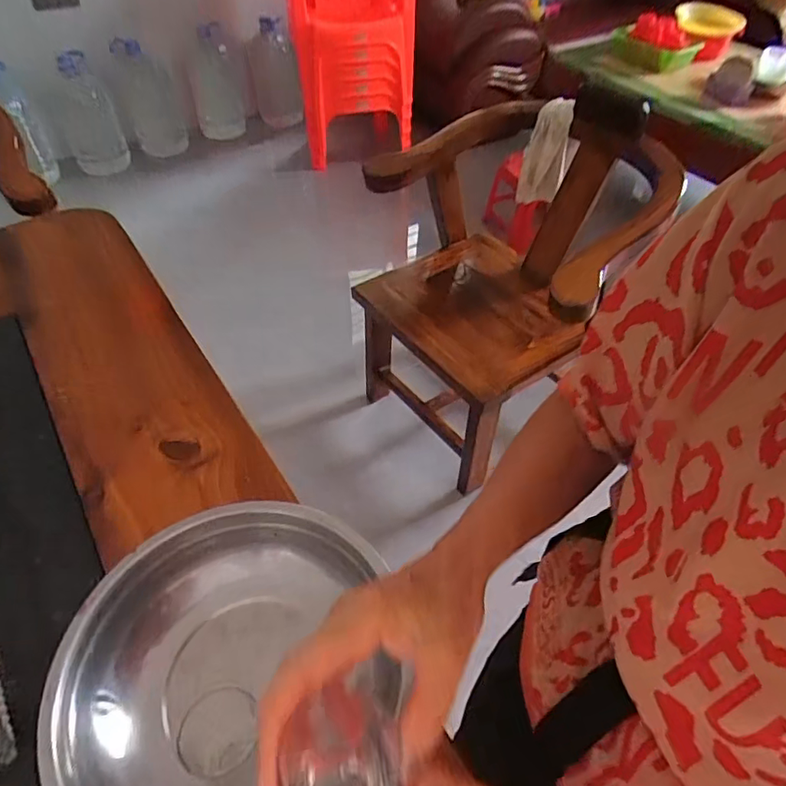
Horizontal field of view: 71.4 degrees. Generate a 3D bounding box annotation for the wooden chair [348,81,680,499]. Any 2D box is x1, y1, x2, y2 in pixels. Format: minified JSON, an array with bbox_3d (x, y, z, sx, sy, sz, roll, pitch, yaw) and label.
[{"bbox_3d":[0.270,-0.242,1.301,0.505,0.673,0.636,35,57,27],"label":"wooden chair"}]

